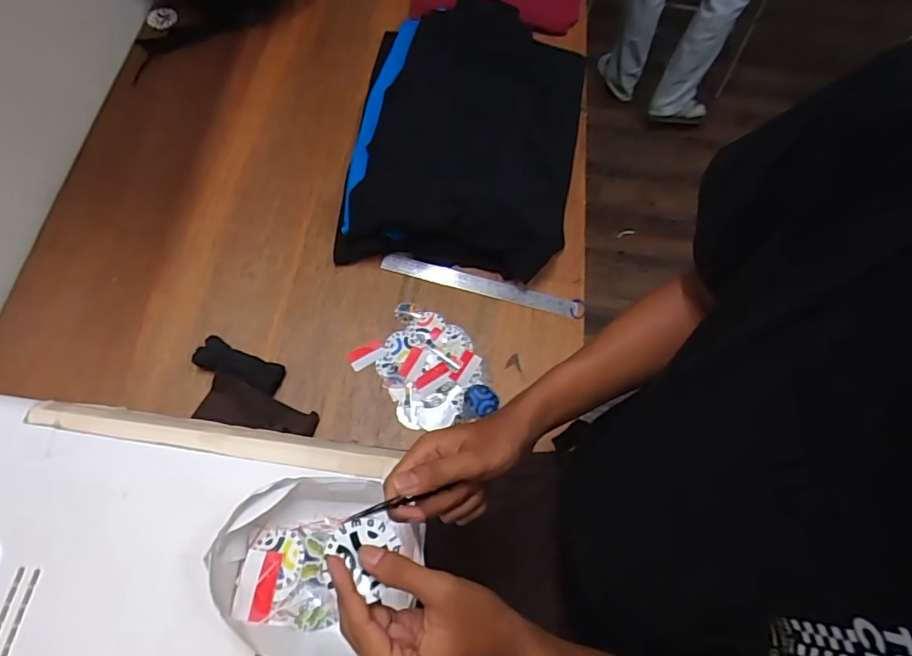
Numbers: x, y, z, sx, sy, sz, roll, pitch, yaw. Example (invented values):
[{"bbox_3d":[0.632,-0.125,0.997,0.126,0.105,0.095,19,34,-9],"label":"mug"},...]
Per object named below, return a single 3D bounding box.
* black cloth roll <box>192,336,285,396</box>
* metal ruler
[{"bbox_3d":[-0.315,0.054,0.759,0.126,0.022,0.046,23,70,-5],"label":"black cloth roll"},{"bbox_3d":[0.039,-0.070,0.852,0.322,0.010,0.032,15,81,2],"label":"metal ruler"}]

